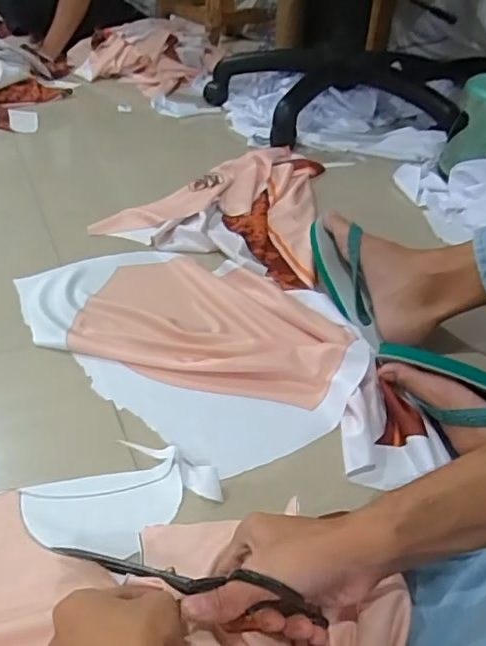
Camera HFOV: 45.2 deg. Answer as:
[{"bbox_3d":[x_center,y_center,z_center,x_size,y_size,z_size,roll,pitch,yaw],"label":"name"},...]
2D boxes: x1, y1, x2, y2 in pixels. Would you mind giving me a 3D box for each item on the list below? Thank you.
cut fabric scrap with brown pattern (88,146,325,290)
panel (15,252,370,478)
[{"bbox_3d":[0.009,-0.220,1.005,0.336,0.021,0.424,17,40,17],"label":"cut fabric scrap with brown pattern"},{"bbox_3d":[-0.074,0.000,0.729,0.440,0.030,0.272,29,49,32],"label":"panel"}]

